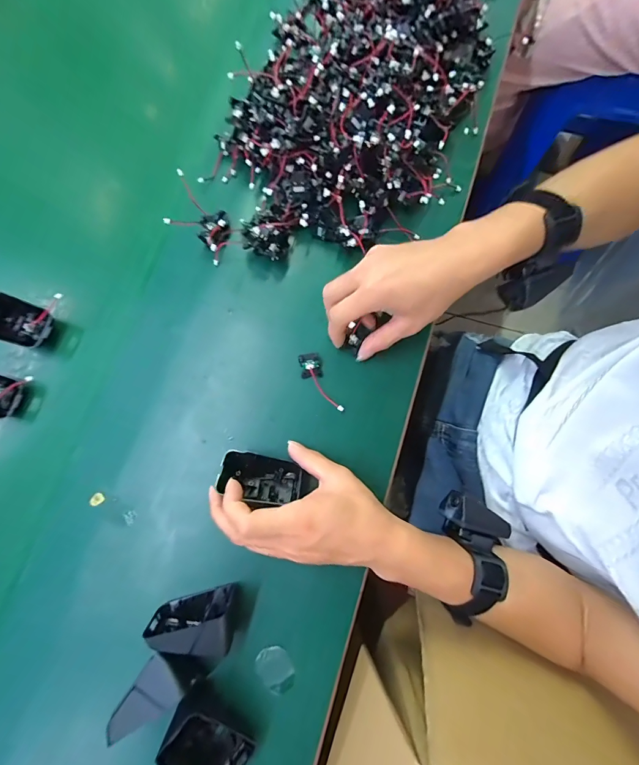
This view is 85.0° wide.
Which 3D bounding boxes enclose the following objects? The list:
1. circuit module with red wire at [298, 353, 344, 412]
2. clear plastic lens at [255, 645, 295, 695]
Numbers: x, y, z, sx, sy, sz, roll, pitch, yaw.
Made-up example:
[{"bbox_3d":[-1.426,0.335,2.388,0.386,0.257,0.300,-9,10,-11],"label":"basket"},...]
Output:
[{"bbox_3d":[-0.001,0.001,0.342,0.022,0.011,0.066,-25,77,-4],"label":"circuit module with red wire"},{"bbox_3d":[-0.038,0.248,0.302,0.027,0.005,0.037,-39,79,-7],"label":"clear plastic lens"}]

